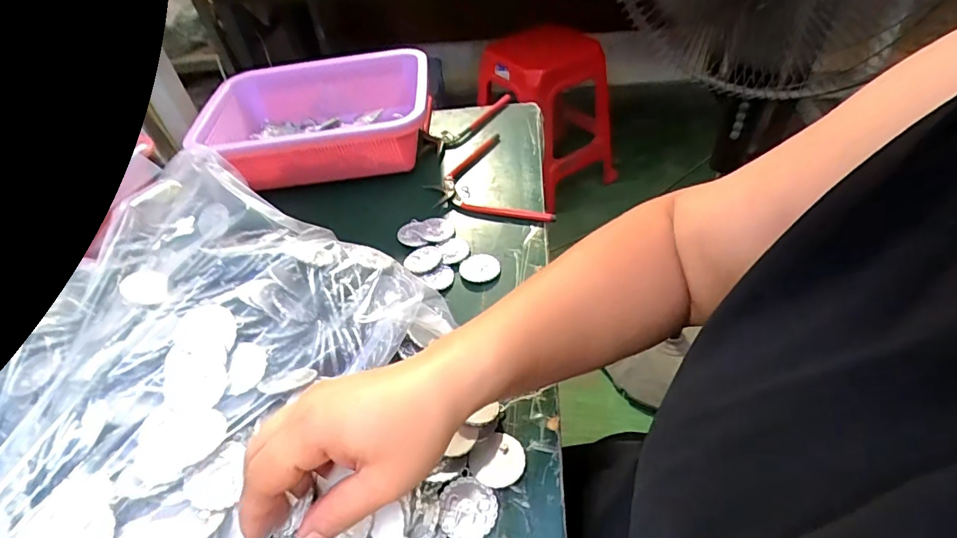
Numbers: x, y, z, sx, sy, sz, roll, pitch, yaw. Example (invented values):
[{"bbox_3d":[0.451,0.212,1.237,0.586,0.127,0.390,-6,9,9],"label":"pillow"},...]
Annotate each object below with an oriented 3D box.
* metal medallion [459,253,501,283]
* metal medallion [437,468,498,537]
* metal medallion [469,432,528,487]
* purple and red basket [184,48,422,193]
[{"bbox_3d":[0.001,-0.001,0.451,0.038,0.007,0.037,-4,45,5],"label":"metal medallion"},{"bbox_3d":[-0.007,0.150,0.300,0.036,0.006,0.037,-4,45,5],"label":"metal medallion"},{"bbox_3d":[0.012,0.128,0.320,0.037,0.007,0.036,-5,39,4],"label":"metal medallion"},{"bbox_3d":[-0.188,-0.185,0.578,0.255,0.087,0.180,-5,45,4],"label":"purple and red basket"}]

